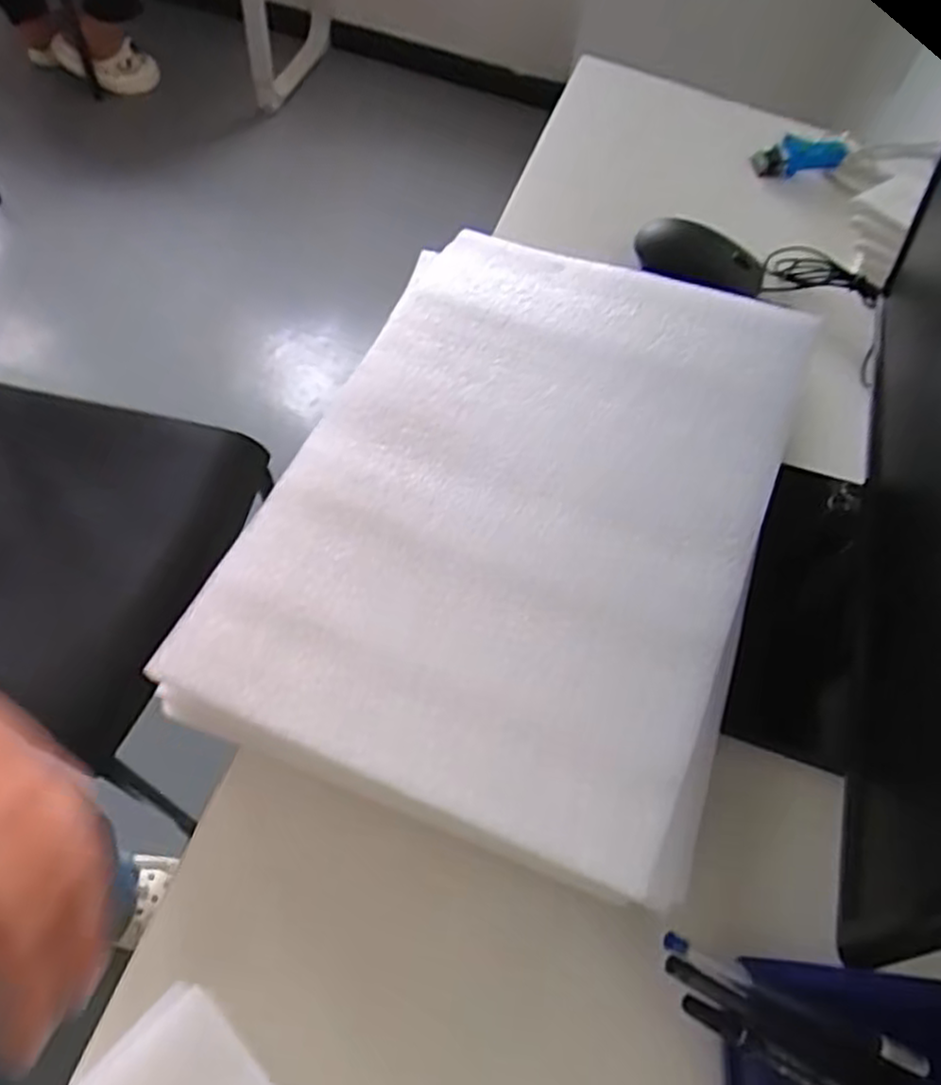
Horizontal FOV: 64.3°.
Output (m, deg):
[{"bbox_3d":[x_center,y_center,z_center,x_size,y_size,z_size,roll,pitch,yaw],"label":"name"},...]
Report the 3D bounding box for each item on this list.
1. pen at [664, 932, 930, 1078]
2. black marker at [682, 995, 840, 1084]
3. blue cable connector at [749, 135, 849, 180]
[{"bbox_3d":[0.149,0.211,0.340,0.137,0.006,0.010,28,61,-4],"label":"pen"},{"bbox_3d":[0.131,0.222,0.326,0.089,0.006,0.010,32,63,0],"label":"black marker"},{"bbox_3d":[0.296,-0.343,0.668,0.079,0.034,0.020,8,58,-2],"label":"blue cable connector"}]

